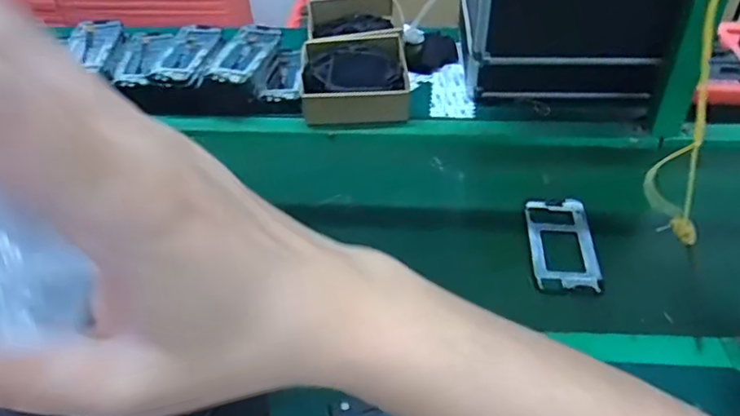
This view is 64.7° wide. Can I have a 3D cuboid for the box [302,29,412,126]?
[{"bbox_3d":[-0.024,-0.212,0.940,0.167,0.052,0.197,-3,42,-1],"label":"box"}]

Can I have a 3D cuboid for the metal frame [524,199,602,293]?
[{"bbox_3d":[0.233,0.041,0.711,0.076,0.009,0.147,3,42,6],"label":"metal frame"}]

